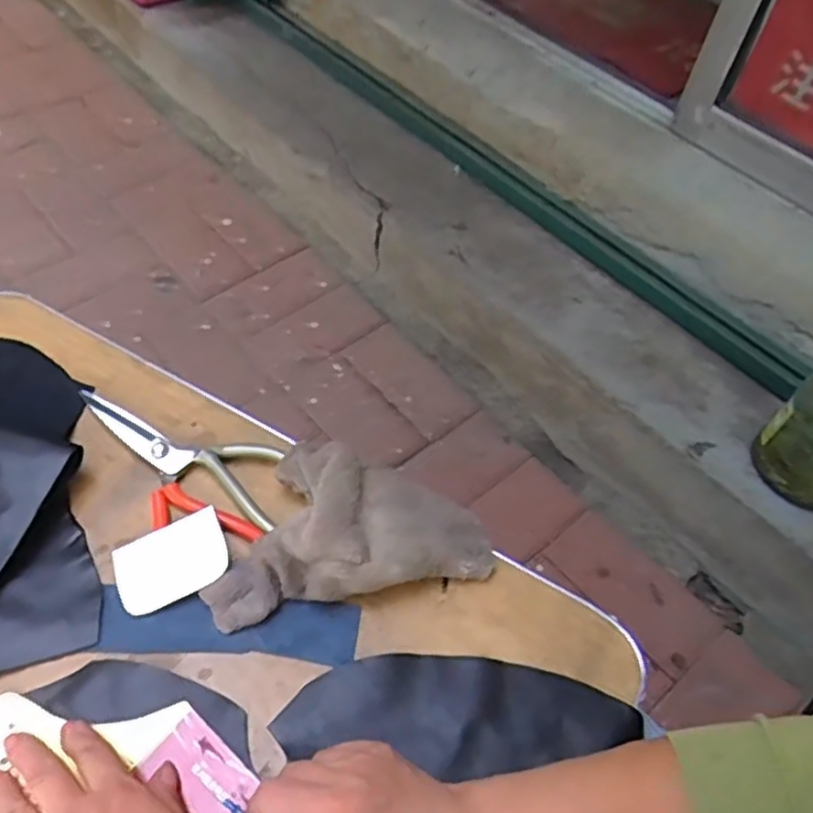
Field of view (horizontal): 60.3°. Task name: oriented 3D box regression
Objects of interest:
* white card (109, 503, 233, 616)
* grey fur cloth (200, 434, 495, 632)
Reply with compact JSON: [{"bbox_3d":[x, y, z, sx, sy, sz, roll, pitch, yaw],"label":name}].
[{"bbox_3d":[-0.152,0.100,0.453,0.071,0.004,0.054,-27,53,-10],"label":"white card"},{"bbox_3d":[-0.040,0.072,0.459,0.181,0.035,0.107,-7,54,-13],"label":"grey fur cloth"}]

